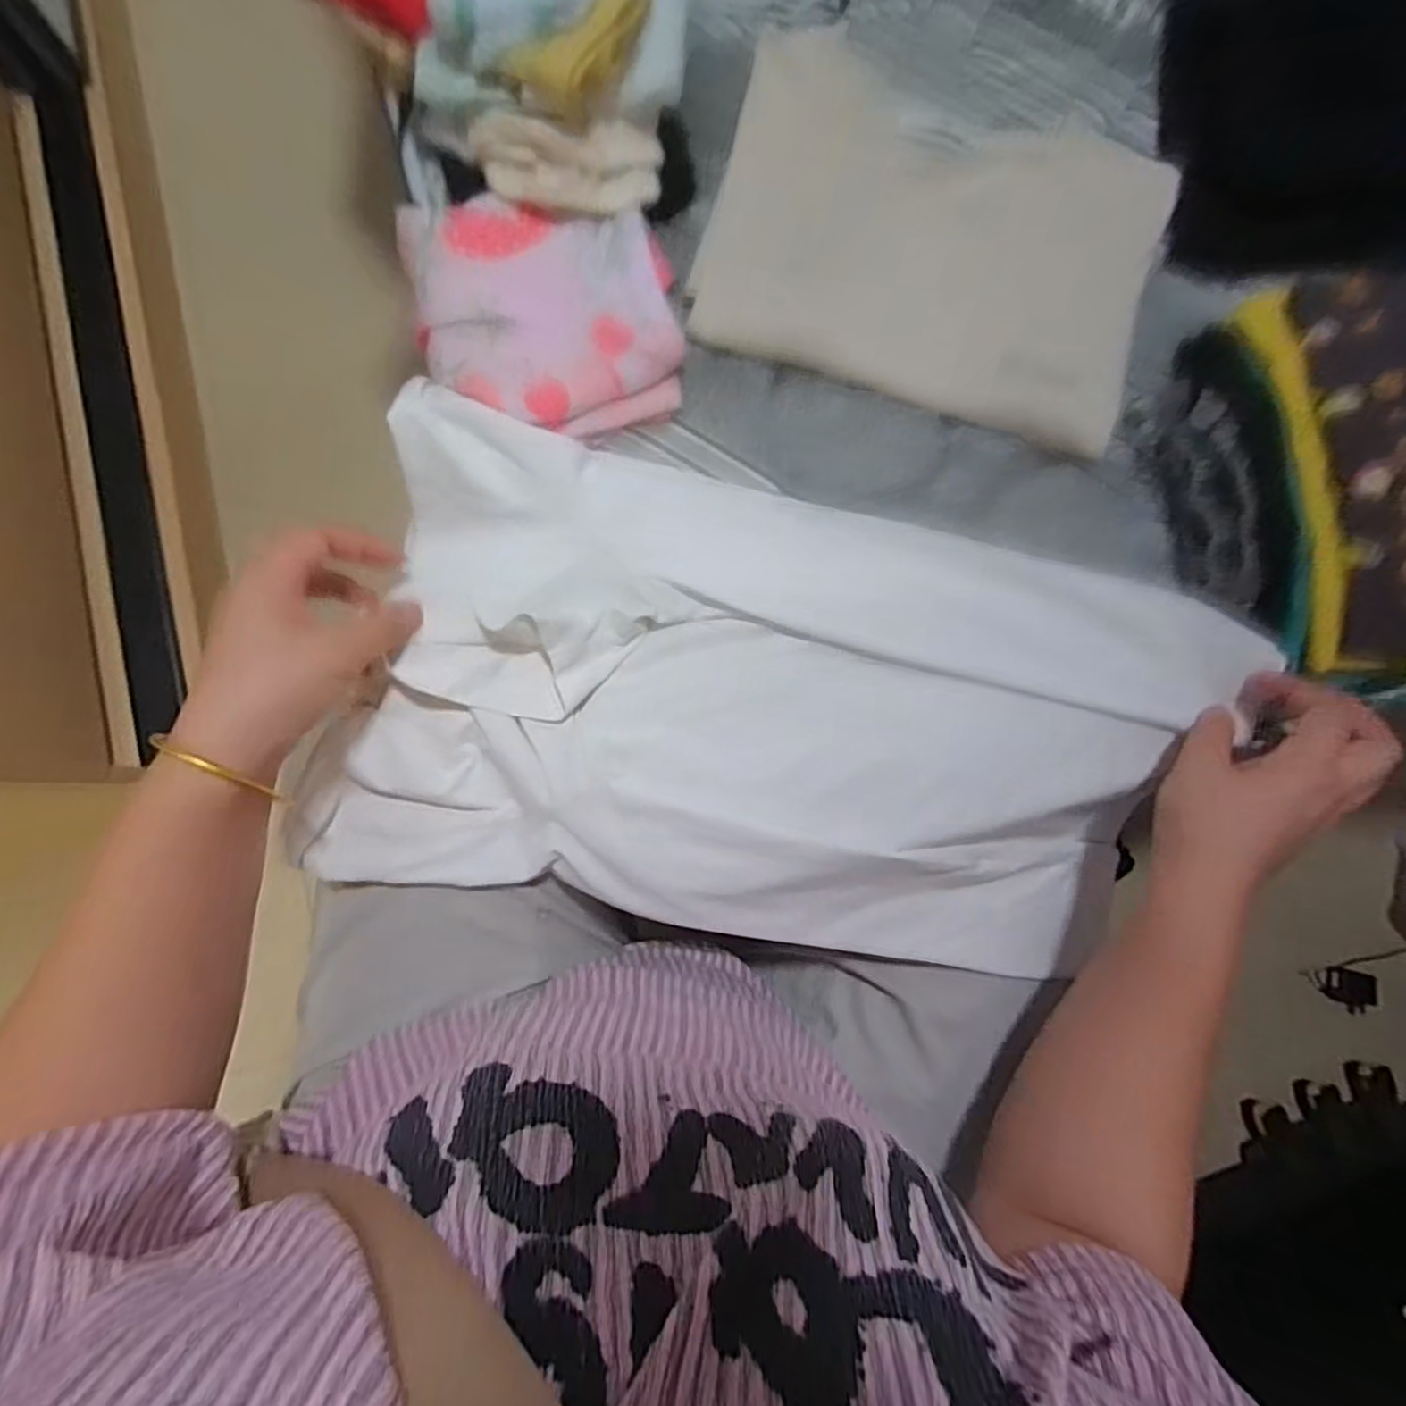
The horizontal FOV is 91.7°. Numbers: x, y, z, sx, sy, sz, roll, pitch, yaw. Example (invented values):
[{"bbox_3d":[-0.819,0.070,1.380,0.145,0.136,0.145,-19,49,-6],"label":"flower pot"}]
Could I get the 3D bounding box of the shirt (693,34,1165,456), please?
[{"bbox_3d":[0.163,-0.325,0.472,0.299,0.029,0.231,16,82,-5],"label":"shirt"}]

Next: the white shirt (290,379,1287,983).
[{"bbox_3d":[0.050,0.009,0.446,0.534,0.076,0.284,12,82,-6],"label":"white shirt"}]

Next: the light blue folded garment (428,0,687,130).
[{"bbox_3d":[-0.086,-0.432,0.410,0.149,0.046,0.140,2,83,-5],"label":"light blue folded garment"}]

